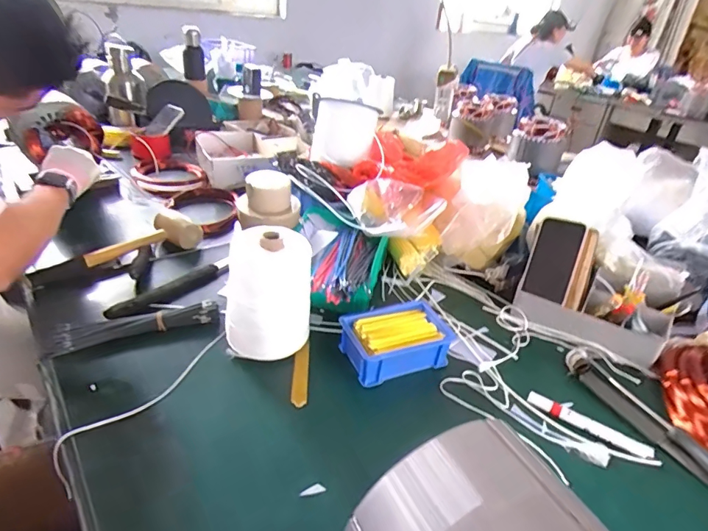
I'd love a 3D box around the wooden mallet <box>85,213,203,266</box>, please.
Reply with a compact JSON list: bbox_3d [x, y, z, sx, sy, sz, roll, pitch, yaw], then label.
[{"bbox_3d":[-0.384,-0.044,0.813,0.203,0.057,0.073,-17,38,-32],"label":"wooden mallet"}]

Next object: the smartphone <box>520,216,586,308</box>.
[{"bbox_3d":[0.332,-0.011,0.733,0.068,0.136,0.009,19,-2,37],"label":"smartphone"}]

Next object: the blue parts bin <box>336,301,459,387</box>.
[{"bbox_3d":[0.064,0.111,0.647,0.156,0.055,0.101,-8,34,-21],"label":"blue parts bin"}]

